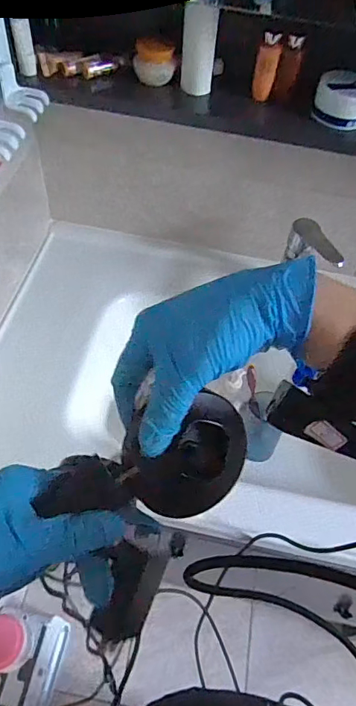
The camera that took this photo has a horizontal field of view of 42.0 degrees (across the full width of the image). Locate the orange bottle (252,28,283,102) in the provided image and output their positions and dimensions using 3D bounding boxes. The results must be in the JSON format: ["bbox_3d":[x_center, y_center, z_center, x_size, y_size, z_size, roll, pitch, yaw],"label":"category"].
[{"bbox_3d":[0.108,-0.347,0.565,0.021,0.073,0.019,-12,57,-13],"label":"orange bottle"}]

